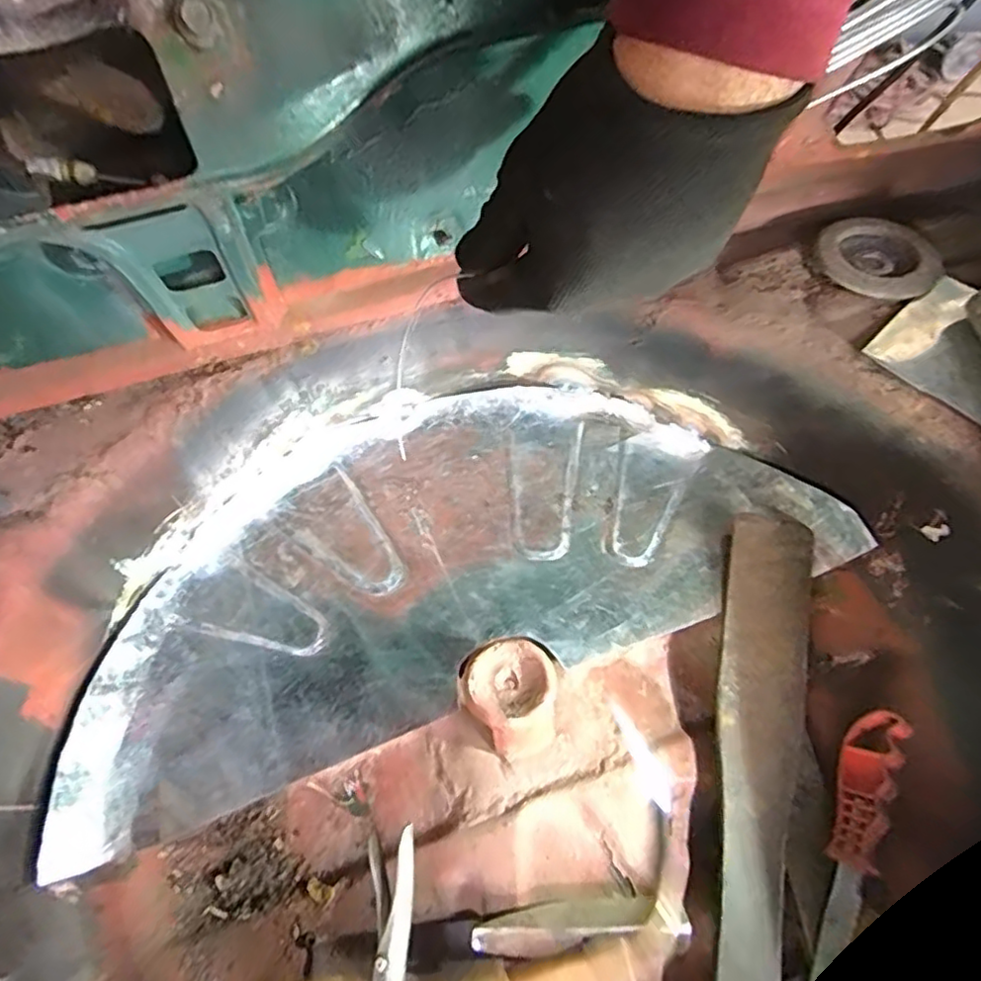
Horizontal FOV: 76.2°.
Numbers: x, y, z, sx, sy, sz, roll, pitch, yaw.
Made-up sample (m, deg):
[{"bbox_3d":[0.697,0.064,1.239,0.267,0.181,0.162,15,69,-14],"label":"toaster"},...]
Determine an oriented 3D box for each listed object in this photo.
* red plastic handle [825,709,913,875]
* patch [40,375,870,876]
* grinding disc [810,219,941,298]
[{"bbox_3d":[0.233,0.183,0.385,0.034,0.015,0.093,-8,49,52],"label":"red plastic handle"},{"bbox_3d":[-0.032,0.043,0.480,0.557,0.045,0.273,-20,56,-9],"label":"patch"},{"bbox_3d":[0.283,-0.170,0.460,0.079,0.017,0.081,-3,55,4],"label":"grinding disc"}]

